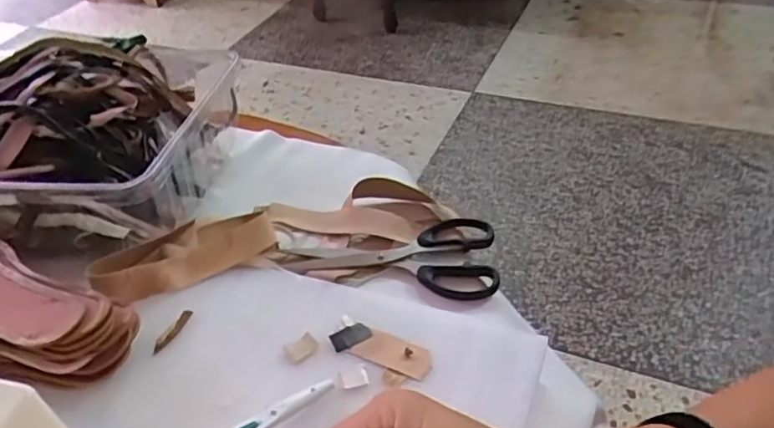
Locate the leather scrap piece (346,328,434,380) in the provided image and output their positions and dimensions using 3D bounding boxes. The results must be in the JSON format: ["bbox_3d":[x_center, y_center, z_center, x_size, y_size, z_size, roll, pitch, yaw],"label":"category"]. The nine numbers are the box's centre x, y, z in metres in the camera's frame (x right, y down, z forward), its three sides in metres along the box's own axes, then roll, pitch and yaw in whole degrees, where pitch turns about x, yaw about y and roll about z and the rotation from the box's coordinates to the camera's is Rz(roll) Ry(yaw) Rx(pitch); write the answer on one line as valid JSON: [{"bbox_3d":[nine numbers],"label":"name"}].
[{"bbox_3d":[0.004,0.105,0.471,0.062,0.004,0.029,15,44,22],"label":"leather scrap piece"}]

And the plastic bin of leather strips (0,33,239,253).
[{"bbox_3d":[-0.377,-0.079,0.649,0.372,0.121,0.260,-1,41,6],"label":"plastic bin of leather strips"}]

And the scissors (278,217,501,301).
[{"bbox_3d":[0.006,0.031,0.573,0.197,0.014,0.093,8,42,14],"label":"scissors"}]

